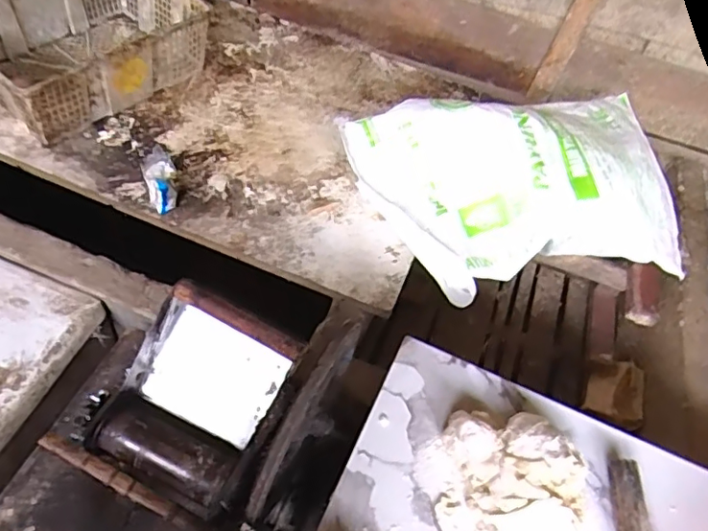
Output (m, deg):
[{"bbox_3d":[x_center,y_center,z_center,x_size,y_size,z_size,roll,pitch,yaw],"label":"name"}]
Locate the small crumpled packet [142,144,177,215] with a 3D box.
[{"bbox_3d":[-0.363,-0.156,1.070,0.060,0.055,0.117,-15,53,-17],"label":"small crumpled packet"}]

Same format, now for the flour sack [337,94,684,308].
[{"bbox_3d":[0.351,-0.163,1.125,0.656,0.189,0.416,-12,52,-15],"label":"flour sack"}]

